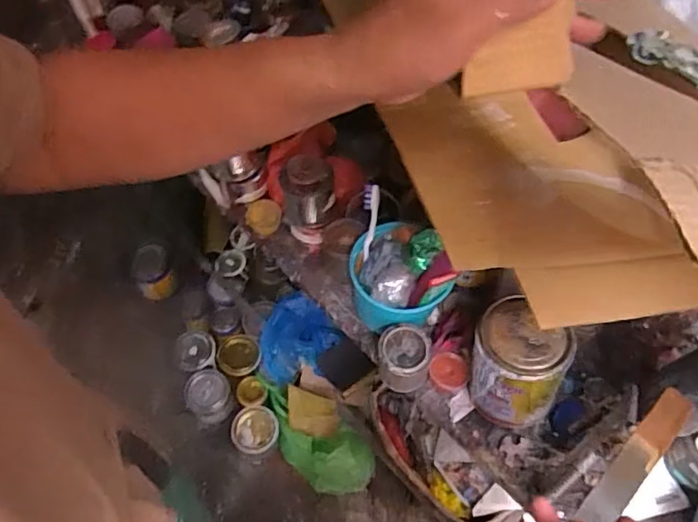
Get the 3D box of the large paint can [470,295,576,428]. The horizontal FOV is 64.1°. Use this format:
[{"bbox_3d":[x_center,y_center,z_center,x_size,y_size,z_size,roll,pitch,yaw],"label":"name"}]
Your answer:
[{"bbox_3d":[0.193,0.123,0.649,0.108,0.131,0.092,28,62,17],"label":"large paint can"}]

